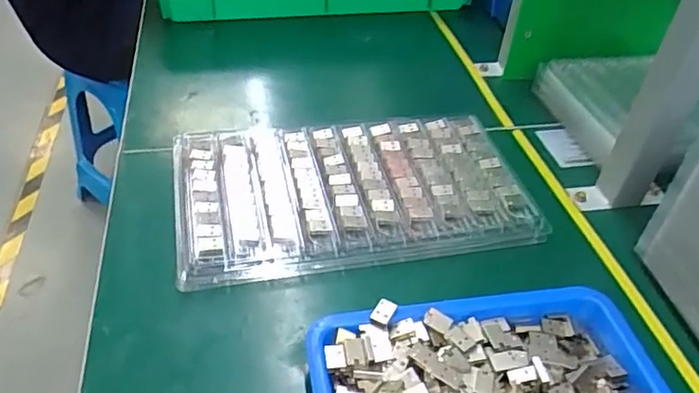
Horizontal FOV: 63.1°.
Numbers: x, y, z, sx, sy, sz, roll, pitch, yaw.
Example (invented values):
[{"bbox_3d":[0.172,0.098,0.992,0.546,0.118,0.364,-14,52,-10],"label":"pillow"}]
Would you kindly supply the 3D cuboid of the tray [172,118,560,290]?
[{"bbox_3d":[0.004,-0.008,0.488,0.290,0.024,0.152,-7,44,-11],"label":"tray"}]

